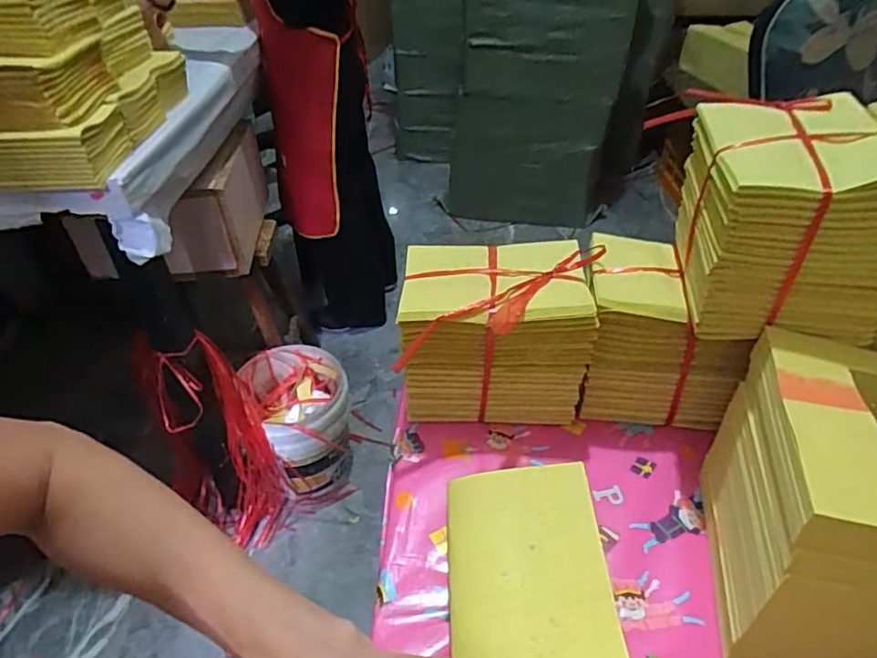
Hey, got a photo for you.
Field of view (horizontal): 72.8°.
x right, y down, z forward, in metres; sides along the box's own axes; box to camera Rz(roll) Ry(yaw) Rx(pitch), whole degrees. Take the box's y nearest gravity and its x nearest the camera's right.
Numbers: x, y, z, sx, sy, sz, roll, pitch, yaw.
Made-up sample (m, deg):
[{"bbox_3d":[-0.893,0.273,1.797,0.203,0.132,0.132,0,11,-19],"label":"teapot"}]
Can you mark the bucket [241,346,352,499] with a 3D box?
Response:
[{"bbox_3d":[-0.322,0.220,1.369,0.237,0.275,0.229,-1,41,1],"label":"bucket"}]

